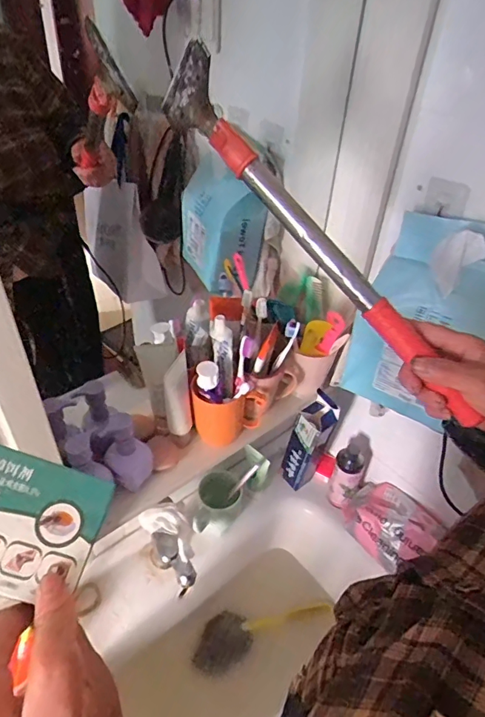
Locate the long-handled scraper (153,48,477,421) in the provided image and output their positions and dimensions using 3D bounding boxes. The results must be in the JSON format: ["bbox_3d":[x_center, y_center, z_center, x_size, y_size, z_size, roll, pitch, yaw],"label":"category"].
[{"bbox_3d":[0.067,-0.097,0.394,0.386,0.076,0.026,49,49,0],"label":"long-handled scraper"}]

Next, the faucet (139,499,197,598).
[{"bbox_3d":[-0.102,0.285,0.711,0.077,0.142,0.081,-26,13,-32],"label":"faucet"}]

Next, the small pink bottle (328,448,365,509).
[{"bbox_3d":[0.197,0.231,0.878,0.054,0.141,0.044,11,40,9],"label":"small pink bottle"}]

